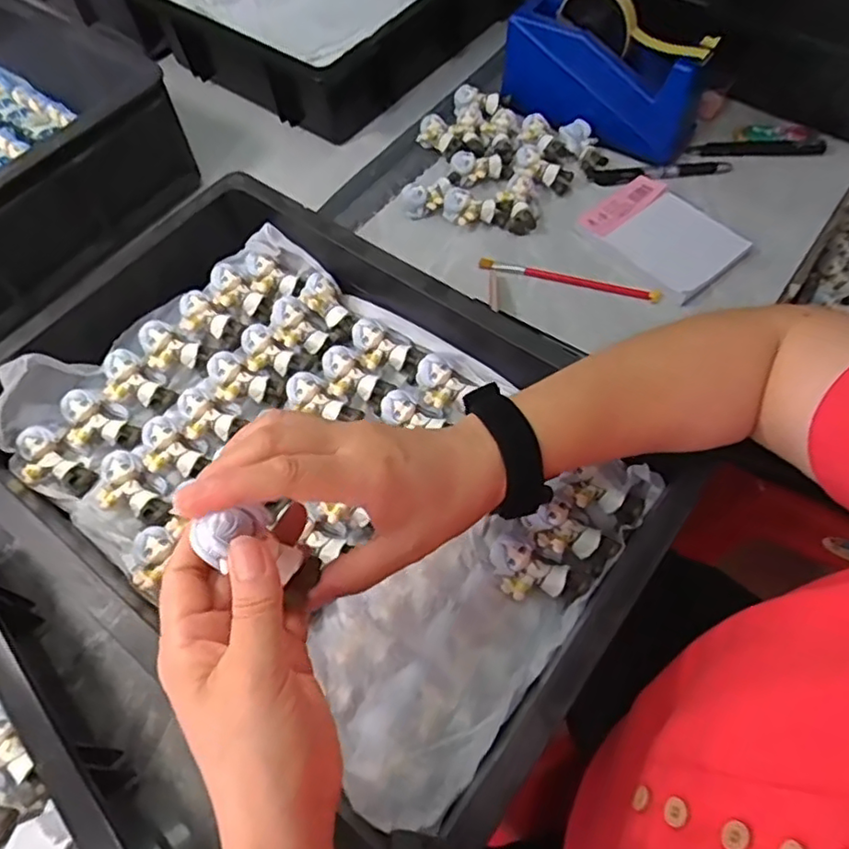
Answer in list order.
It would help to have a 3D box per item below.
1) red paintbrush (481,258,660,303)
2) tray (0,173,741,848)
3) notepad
[{"bbox_3d":[0.134,-0.140,0.580,0.169,0.013,0.013,17,63,12],"label":"red paintbrush"},{"bbox_3d":[-0.082,0.019,0.432,0.457,0.071,0.314,33,67,19],"label":"tray"},{"bbox_3d":[0.220,-0.178,0.570,0.084,0.013,0.130,-40,69,-4],"label":"notepad"}]

